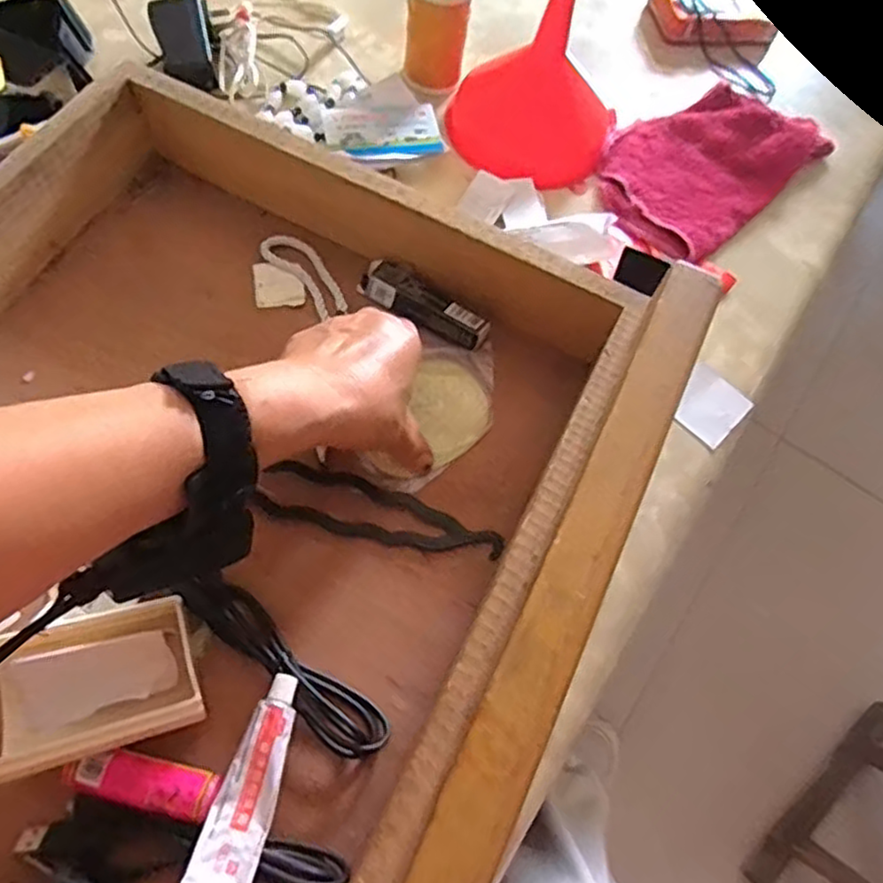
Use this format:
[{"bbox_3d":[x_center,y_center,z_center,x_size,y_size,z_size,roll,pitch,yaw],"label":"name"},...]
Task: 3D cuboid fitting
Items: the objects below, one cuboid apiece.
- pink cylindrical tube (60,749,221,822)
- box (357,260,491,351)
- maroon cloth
[{"bbox_3d":[-0.141,0.164,0.335,0.070,0.020,0.021,14,64,0],"label":"pink cylindrical tube"},{"bbox_3d":[-0.012,-0.092,0.475,0.093,0.021,0.025,31,65,8],"label":"box"},{"bbox_3d":[0.222,-0.239,0.586,0.206,0.027,0.124,-40,75,-22],"label":"maroon cloth"}]

